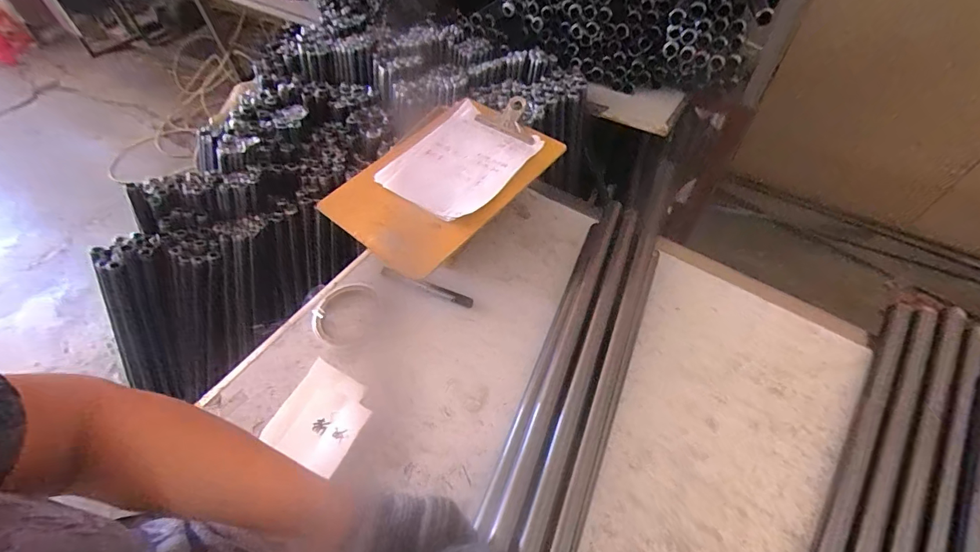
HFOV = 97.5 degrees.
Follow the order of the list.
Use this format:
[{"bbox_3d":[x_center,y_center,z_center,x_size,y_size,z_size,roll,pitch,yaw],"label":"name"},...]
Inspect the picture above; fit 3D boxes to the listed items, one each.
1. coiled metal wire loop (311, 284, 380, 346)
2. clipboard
[{"bbox_3d":[-0.194,0.048,0.582,0.094,0.023,0.081,-36,60,-20],"label":"coiled metal wire loop"},{"bbox_3d":[-0.059,-0.137,0.573,0.197,0.024,0.289,30,62,23],"label":"clipboard"}]

